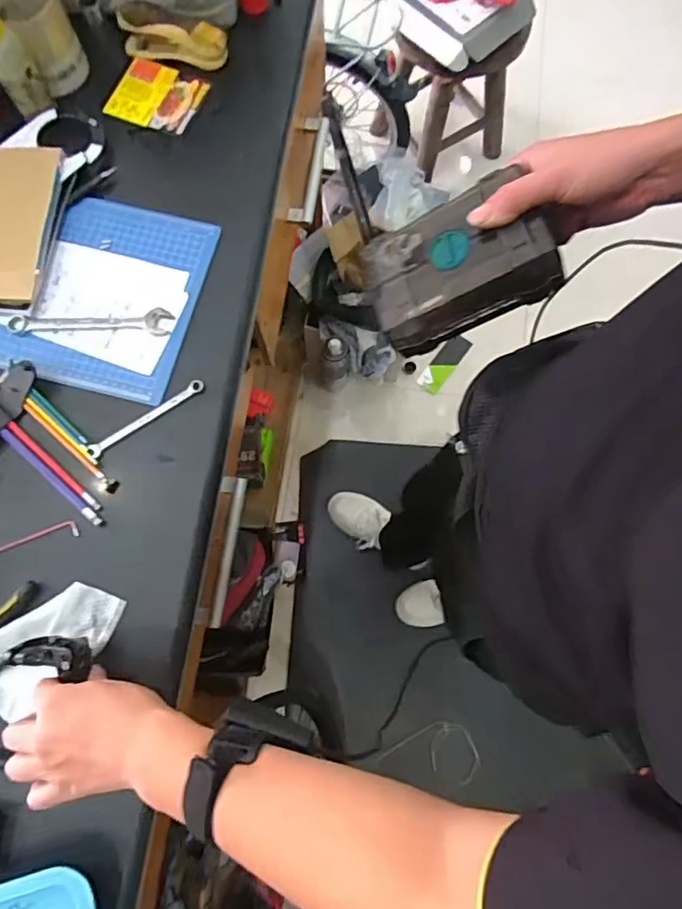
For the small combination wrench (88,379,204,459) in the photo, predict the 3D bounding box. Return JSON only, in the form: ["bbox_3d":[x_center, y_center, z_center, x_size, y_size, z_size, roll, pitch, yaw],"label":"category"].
[{"bbox_3d":[-0.200,-0.039,0.560,0.130,0.007,0.013,-35,79,-9],"label":"small combination wrench"}]

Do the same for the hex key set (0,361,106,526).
[{"bbox_3d":[-0.331,0.005,0.538,0.134,0.026,0.200,-38,79,-9],"label":"hex key set"}]

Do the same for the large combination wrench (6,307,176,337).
[{"bbox_3d":[-0.270,-0.144,0.584,0.173,0.008,0.030,1,76,-1],"label":"large combination wrench"}]

